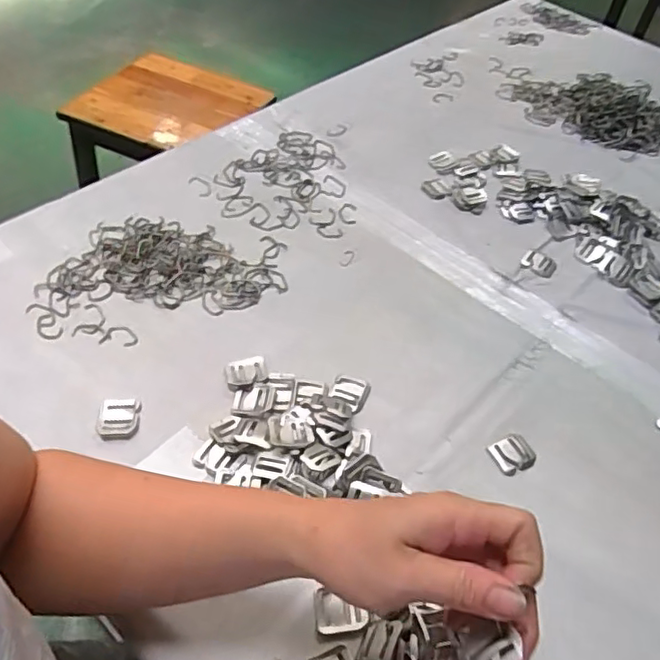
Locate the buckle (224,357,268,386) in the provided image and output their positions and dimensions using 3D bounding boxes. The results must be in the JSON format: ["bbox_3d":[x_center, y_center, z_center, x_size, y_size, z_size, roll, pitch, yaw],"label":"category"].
[{"bbox_3d":[-0.072,0.037,0.517,0.035,0.004,0.028,-13,52,-17],"label":"buckle"}]

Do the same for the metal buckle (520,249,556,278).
[{"bbox_3d":[0.228,-0.073,0.656,0.037,0.006,0.033,26,51,16],"label":"metal buckle"}]

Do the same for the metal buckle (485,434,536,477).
[{"bbox_3d":[0.151,0.101,0.492,0.037,0.004,0.031,-16,53,-19],"label":"metal buckle"}]

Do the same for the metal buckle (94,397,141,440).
[{"bbox_3d":[-0.170,0.071,0.483,0.032,0.004,0.037,3,49,-4],"label":"metal buckle"}]

